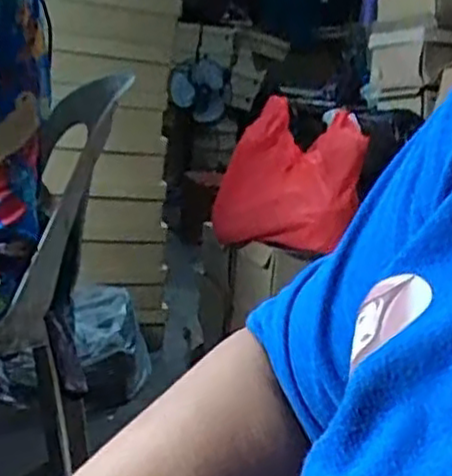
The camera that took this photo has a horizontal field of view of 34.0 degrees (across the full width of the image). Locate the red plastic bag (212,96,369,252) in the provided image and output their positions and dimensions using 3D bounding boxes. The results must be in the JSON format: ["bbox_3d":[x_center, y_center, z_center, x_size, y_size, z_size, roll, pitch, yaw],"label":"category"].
[{"bbox_3d":[0.104,-0.094,1.201,0.229,0.215,0.160,5,10,-2],"label":"red plastic bag"}]

